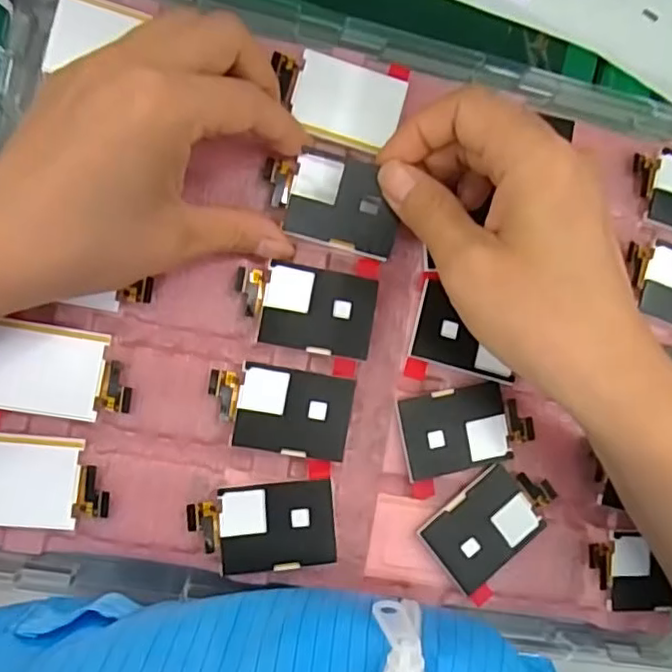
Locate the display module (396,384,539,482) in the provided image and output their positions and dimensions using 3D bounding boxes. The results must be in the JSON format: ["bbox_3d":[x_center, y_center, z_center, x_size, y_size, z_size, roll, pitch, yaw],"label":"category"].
[{"bbox_3d":[0.056,0.039,0.261,0.057,0.006,0.034,-10,89,-10],"label":"display module"}]

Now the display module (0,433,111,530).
[{"bbox_3d":[-0.118,0.056,0.237,0.057,0.004,0.034,6,84,-7],"label":"display module"}]

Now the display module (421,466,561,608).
[{"bbox_3d":[0.069,0.082,0.263,0.056,0.007,0.041,-39,94,-9],"label":"display module"}]

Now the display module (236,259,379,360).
[{"bbox_3d":[-0.012,-0.011,0.255,0.057,0.006,0.034,10,85,-9],"label":"display module"}]

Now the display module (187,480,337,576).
[{"bbox_3d":[-0.029,0.078,0.248,0.057,0.004,0.034,-3,85,-6],"label":"display module"}]

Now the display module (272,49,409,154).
[{"bbox_3d":[0.001,-0.101,0.262,0.054,0.006,0.035,12,85,-9],"label":"display module"}]

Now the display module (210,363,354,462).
[{"bbox_3d":[-0.023,0.030,0.252,0.057,0.008,0.034,10,85,-9],"label":"display module"}]

